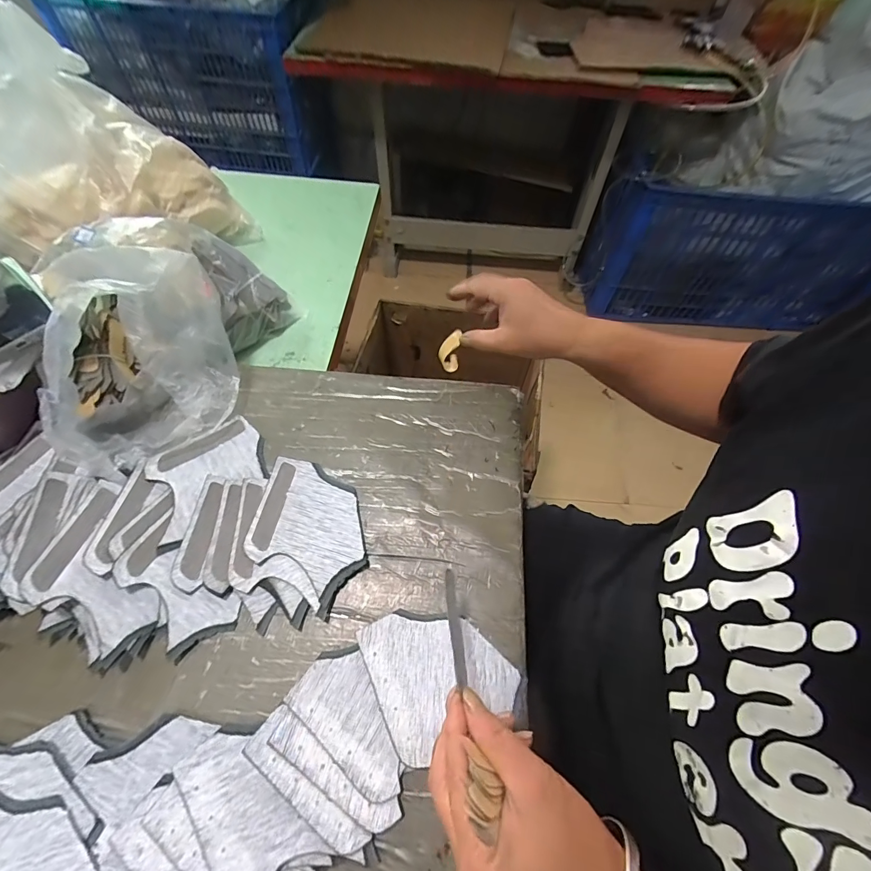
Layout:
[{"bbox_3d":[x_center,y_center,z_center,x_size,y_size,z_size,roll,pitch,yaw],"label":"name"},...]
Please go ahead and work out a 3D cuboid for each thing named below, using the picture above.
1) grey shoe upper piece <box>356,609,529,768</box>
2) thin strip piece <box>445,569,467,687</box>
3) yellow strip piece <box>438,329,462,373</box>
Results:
[{"bbox_3d":[0.006,0.186,0.325,0.106,0.013,0.104,-21,64,-12],"label":"grey shoe upper piece"},{"bbox_3d":[0.014,0.133,0.286,0.008,0.004,0.073,0,58,-12],"label":"thin strip piece"},{"bbox_3d":[0.019,-0.104,0.492,0.026,0.056,0.015,26,50,12],"label":"yellow strip piece"}]

